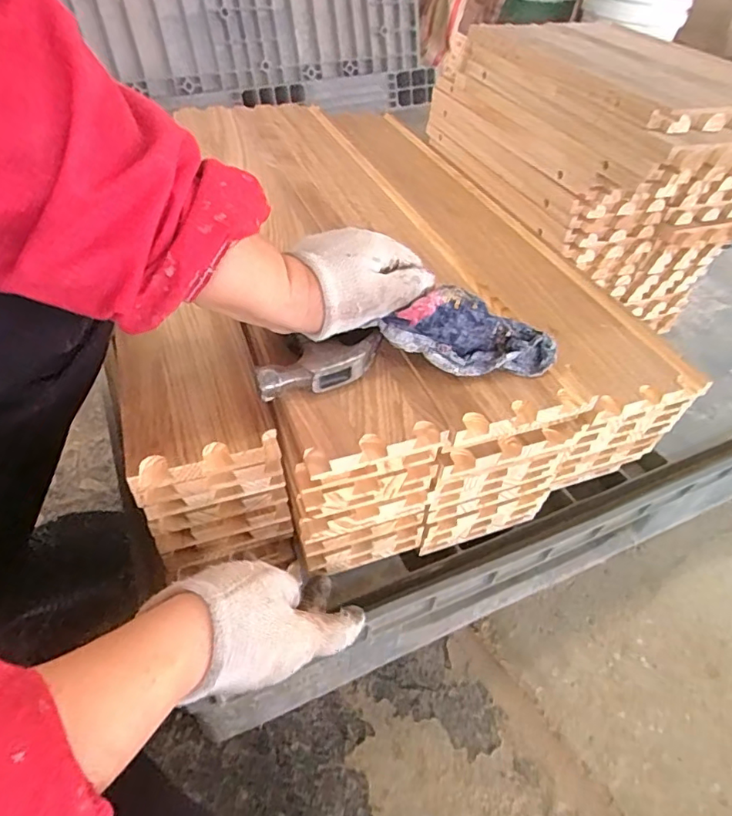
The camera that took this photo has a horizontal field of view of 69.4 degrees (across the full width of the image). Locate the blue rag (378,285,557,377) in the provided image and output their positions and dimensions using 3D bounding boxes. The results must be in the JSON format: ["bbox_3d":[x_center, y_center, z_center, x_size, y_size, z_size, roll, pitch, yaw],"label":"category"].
[{"bbox_3d":[0.075,-0.052,0.375,0.123,0.039,0.041,11,44,-12],"label":"blue rag"}]

